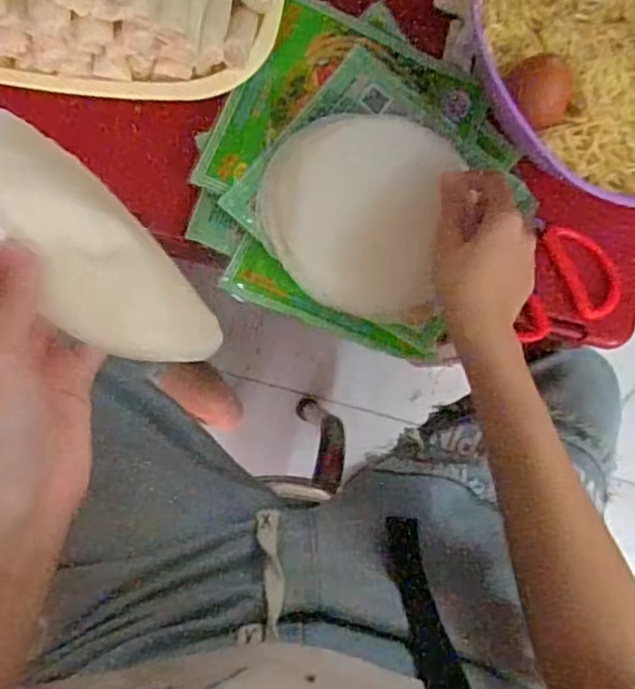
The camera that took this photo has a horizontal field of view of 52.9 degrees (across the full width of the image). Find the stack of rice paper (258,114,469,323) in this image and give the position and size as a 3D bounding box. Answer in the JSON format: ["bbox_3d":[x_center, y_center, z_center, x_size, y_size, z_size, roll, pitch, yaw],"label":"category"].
[{"bbox_3d":[0.027,-0.101,0.479,0.138,0.022,0.146,15,84,-5],"label":"stack of rice paper"}]

